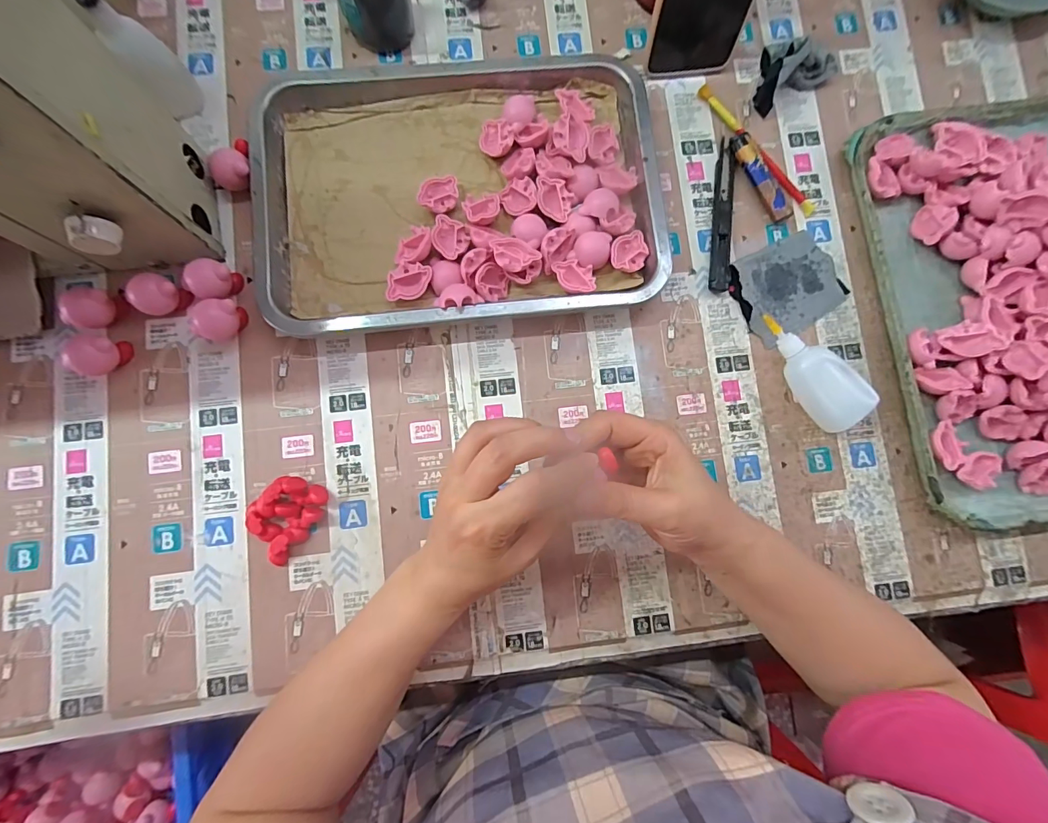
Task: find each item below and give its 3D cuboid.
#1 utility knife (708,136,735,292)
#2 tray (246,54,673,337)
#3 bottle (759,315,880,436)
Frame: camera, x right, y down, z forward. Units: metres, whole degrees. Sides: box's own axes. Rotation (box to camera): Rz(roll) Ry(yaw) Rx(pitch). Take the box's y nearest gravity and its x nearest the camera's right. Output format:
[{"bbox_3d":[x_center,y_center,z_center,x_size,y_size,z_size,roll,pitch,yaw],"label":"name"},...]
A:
[{"bbox_3d":[0.167,-0.165,0.372,0.015,0.010,0.132,6,84,-1],"label":"utility knife"},{"bbox_3d":[-0.050,-0.178,0.351,0.308,0.030,0.220,-7,84,-3],"label":"tray"},{"bbox_3d":[0.225,-0.033,0.350,0.043,0.028,0.098,-39,86,-5],"label":"bottle"}]

